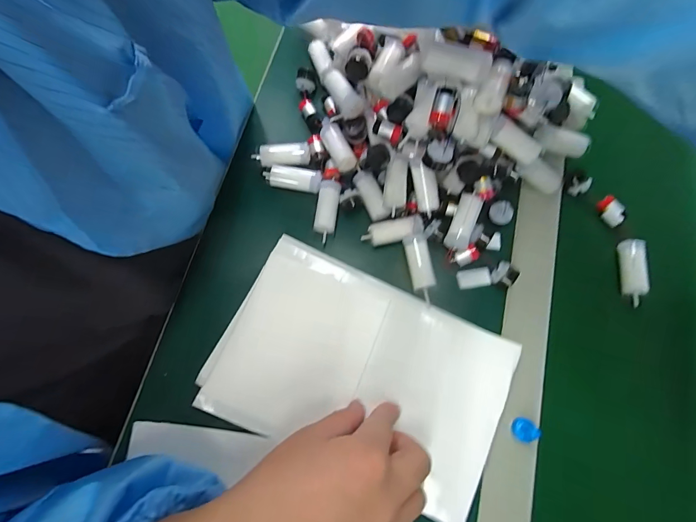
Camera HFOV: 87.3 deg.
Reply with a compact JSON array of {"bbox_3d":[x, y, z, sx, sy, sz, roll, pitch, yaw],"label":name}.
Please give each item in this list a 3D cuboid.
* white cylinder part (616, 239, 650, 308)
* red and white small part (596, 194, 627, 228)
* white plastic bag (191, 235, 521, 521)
[{"bbox_3d":[0.267,0.010,0.341,0.016,0.021,0.060,-1,86,-1],"label":"white cylinder part"},{"bbox_3d":[0.259,-0.048,0.359,0.013,0.017,0.029,-35,76,-10],"label":"red and white small part"},{"bbox_3d":[0.010,0.093,0.314,0.238,0.015,0.155,24,75,7],"label":"white plastic bag"}]

